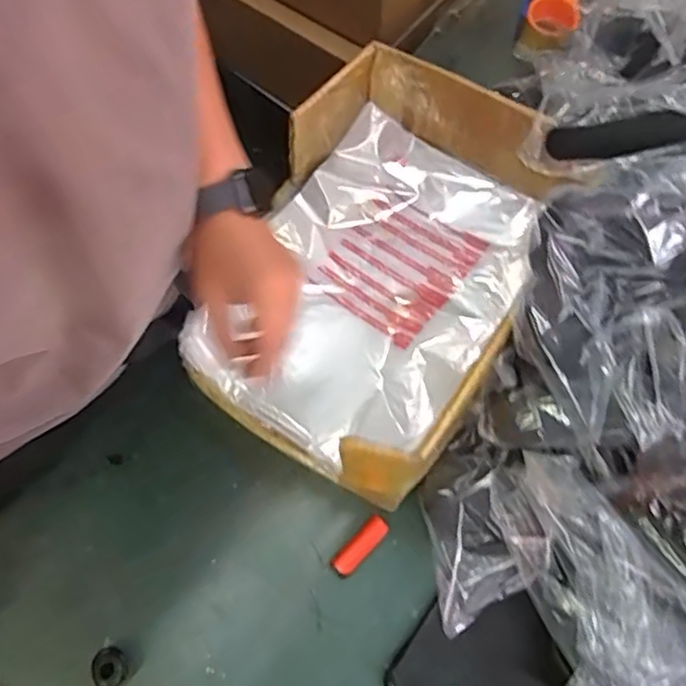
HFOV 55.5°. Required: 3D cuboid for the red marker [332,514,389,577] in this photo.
[{"bbox_3d":[0.019,0.224,0.721,0.024,0.015,0.074,41,71,16],"label":"red marker"}]

